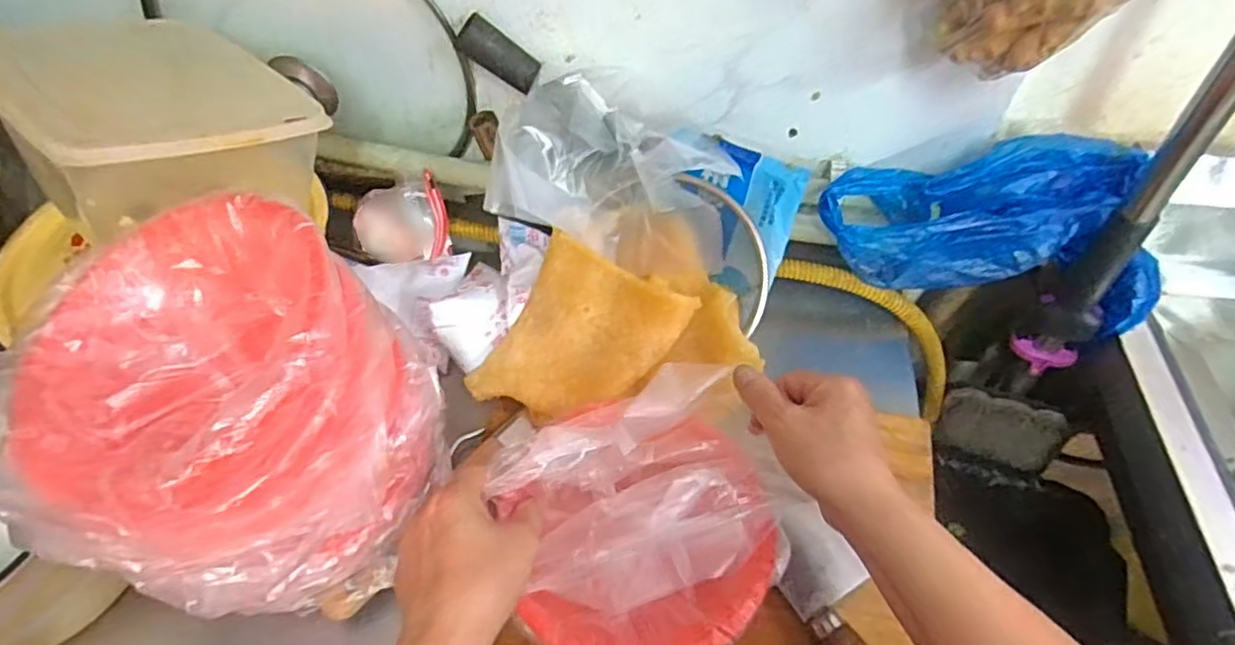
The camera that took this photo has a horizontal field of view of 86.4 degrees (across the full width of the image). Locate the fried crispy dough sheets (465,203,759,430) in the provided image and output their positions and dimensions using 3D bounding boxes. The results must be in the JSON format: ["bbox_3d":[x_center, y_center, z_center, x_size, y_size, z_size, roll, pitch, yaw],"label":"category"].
[{"bbox_3d":[-0.013,0.001,0.532,0.224,0.044,0.156,-14,74,-4],"label":"fried crispy dough sheets"}]

